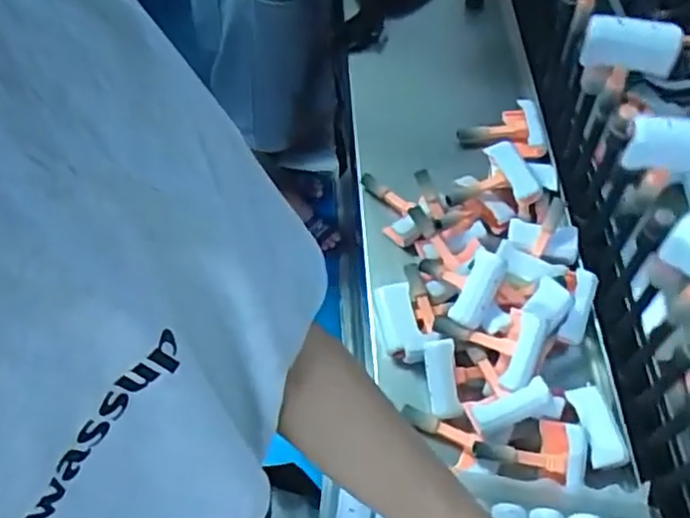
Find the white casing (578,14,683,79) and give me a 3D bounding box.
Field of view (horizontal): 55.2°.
[{"bbox_3d":[0.258,-0.192,0.598,0.082,0.052,0.024,3,60,4],"label":"white casing"}]

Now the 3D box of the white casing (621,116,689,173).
[{"bbox_3d":[0.272,-0.092,0.537,0.081,0.048,0.019,5,60,5],"label":"white casing"}]

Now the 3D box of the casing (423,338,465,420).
[{"bbox_3d":[0.095,0.119,0.651,0.029,0.019,0.076,-6,89,-1],"label":"casing"}]

